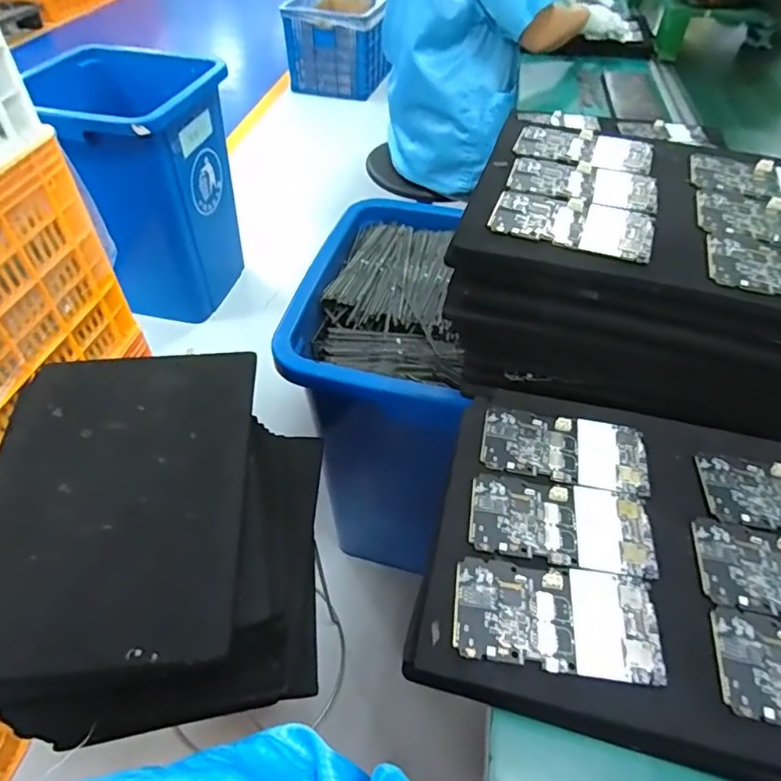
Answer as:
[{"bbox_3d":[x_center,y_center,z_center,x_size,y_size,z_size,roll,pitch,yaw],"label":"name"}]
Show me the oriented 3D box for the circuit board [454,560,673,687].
[{"bbox_3d":[0.108,0.149,0.351,0.128,0.007,0.065,7,49,5],"label":"circuit board"}]

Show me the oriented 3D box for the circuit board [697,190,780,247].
[{"bbox_3d":[0.331,-0.144,0.454,0.128,0.006,0.070,14,50,12],"label":"circuit board"}]

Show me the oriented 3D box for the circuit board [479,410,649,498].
[{"bbox_3d":[0.144,0.048,0.440,0.130,0.004,0.065,9,49,7],"label":"circuit board"}]

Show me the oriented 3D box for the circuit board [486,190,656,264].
[{"bbox_3d":[0.154,-0.143,0.453,0.131,0.008,0.063,17,50,14],"label":"circuit board"}]

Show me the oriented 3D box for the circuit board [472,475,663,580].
[{"bbox_3d":[0.127,0.097,0.395,0.129,0.004,0.066,9,49,7],"label":"circuit board"}]

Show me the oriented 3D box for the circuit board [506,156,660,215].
[{"bbox_3d":[0.178,-0.192,0.491,0.131,0.005,0.065,16,50,13],"label":"circuit board"}]

